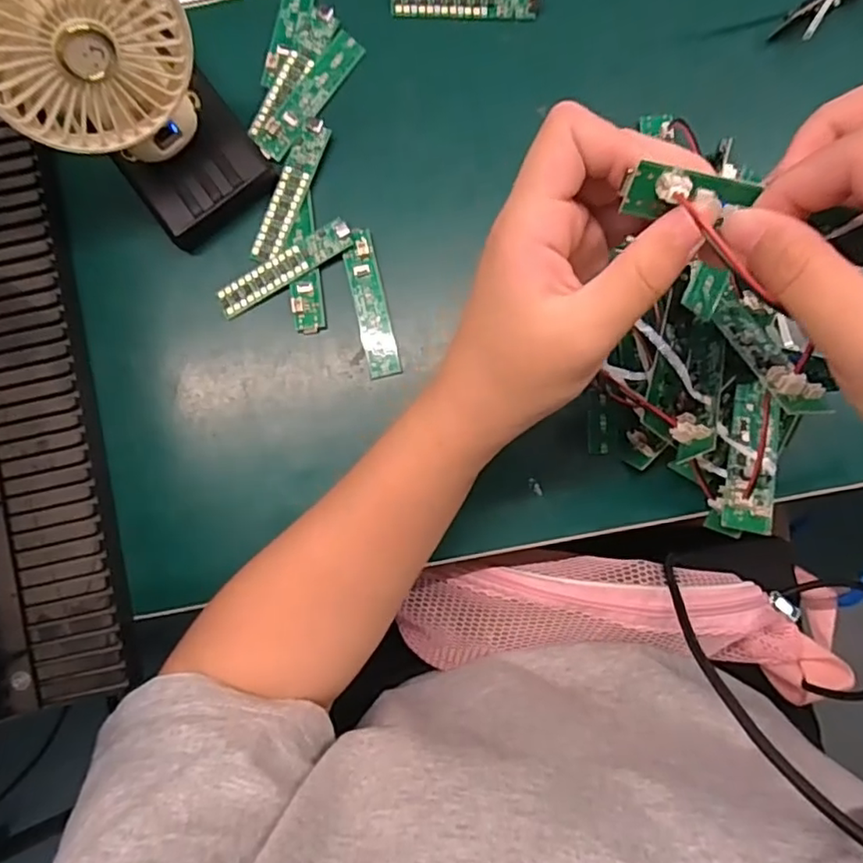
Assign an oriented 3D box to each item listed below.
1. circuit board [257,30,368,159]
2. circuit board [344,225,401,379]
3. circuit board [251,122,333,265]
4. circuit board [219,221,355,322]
[{"bbox_3d":[-0.068,-0.192,0.346,0.018,0.004,0.082,34,88,2],"label":"circuit board"},{"bbox_3d":[-0.034,-0.071,0.337,0.018,0.005,0.082,-13,87,0],"label":"circuit board"},{"bbox_3d":[-0.080,-0.136,0.342,0.019,0.004,0.084,22,88,2],"label":"circuit board"},{"bbox_3d":[-0.082,-0.092,0.337,0.082,0.008,0.017,-30,87,-1],"label":"circuit board"}]

